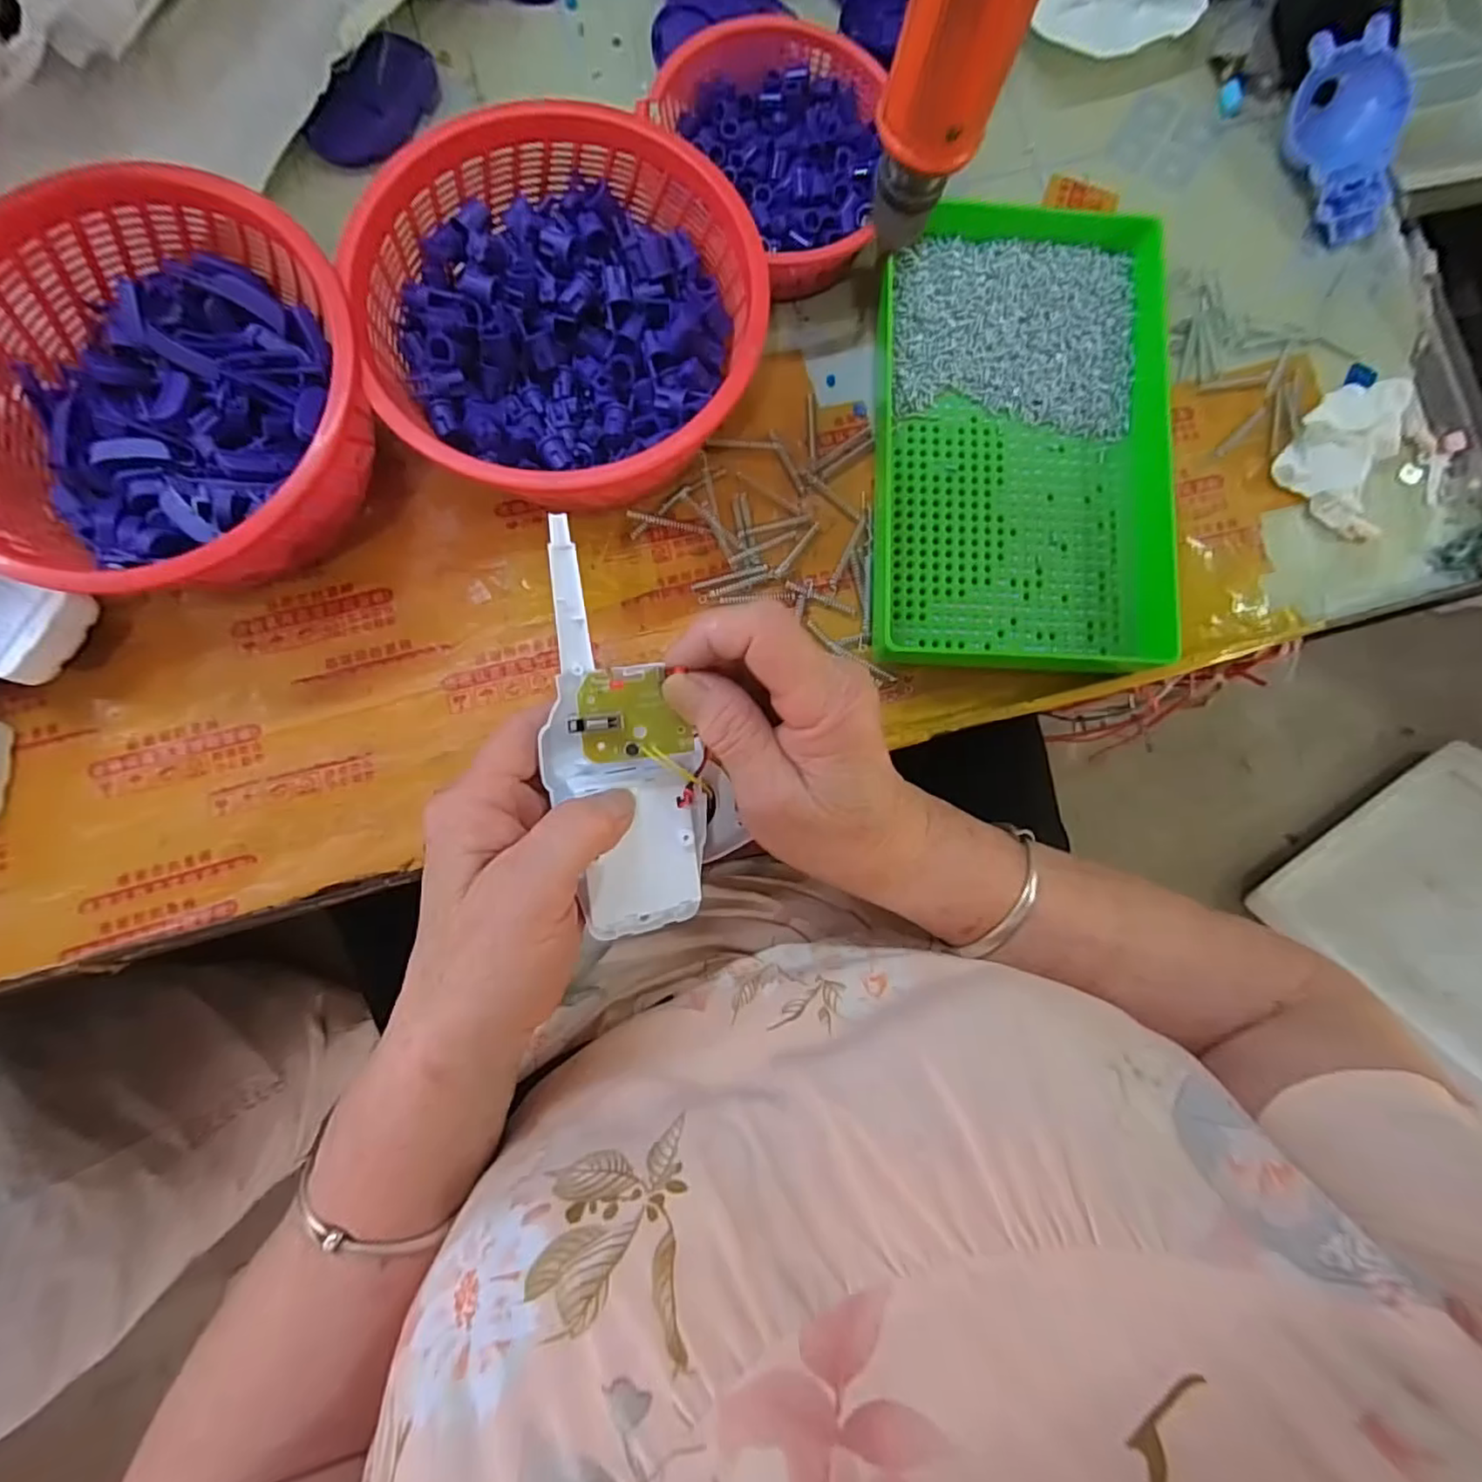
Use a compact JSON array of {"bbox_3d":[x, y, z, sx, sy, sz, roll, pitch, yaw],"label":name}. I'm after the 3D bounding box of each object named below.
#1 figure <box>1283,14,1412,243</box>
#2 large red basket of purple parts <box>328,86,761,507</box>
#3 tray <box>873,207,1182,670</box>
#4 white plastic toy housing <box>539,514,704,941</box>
[{"bbox_3d":[0.349,-0.345,0.377,0.048,0.030,0.102,-12,99,-4],"label":"figure"},{"bbox_3d":[-0.083,-0.192,0.317,0.171,0.079,0.176,0,84,-2],"label":"large red basket of purple parts"},{"bbox_3d":[0.146,-0.164,0.347,0.144,0.033,0.244,3,84,-2],"label":"tray"},{"bbox_3d":[-0.049,-0.001,0.255,0.056,0.030,0.165,-14,102,-4],"label":"white plastic toy housing"}]

